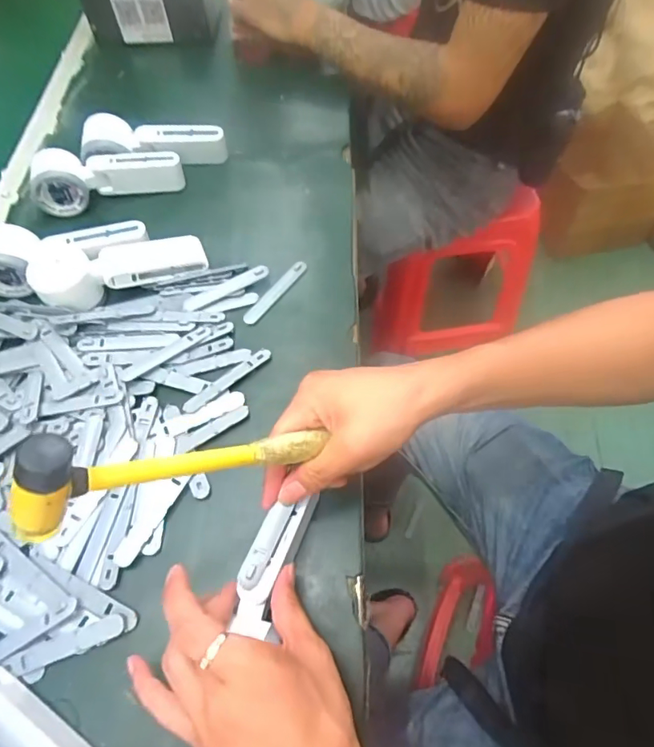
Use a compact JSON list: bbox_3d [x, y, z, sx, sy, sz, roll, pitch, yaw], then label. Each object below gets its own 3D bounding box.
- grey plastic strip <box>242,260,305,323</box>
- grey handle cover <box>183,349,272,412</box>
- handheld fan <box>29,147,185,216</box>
[{"bbox_3d":[-0.053,-0.086,0.520,0.016,0.007,0.092,35,67,20],"label":"grey plastic strip"},{"bbox_3d":[-0.092,0.006,0.460,0.093,0.004,0.017,-35,65,-16],"label":"grey handle cover"},{"bbox_3d":[-0.256,-0.229,0.578,0.169,0.050,0.053,-9,61,-5],"label":"handheld fan"}]

